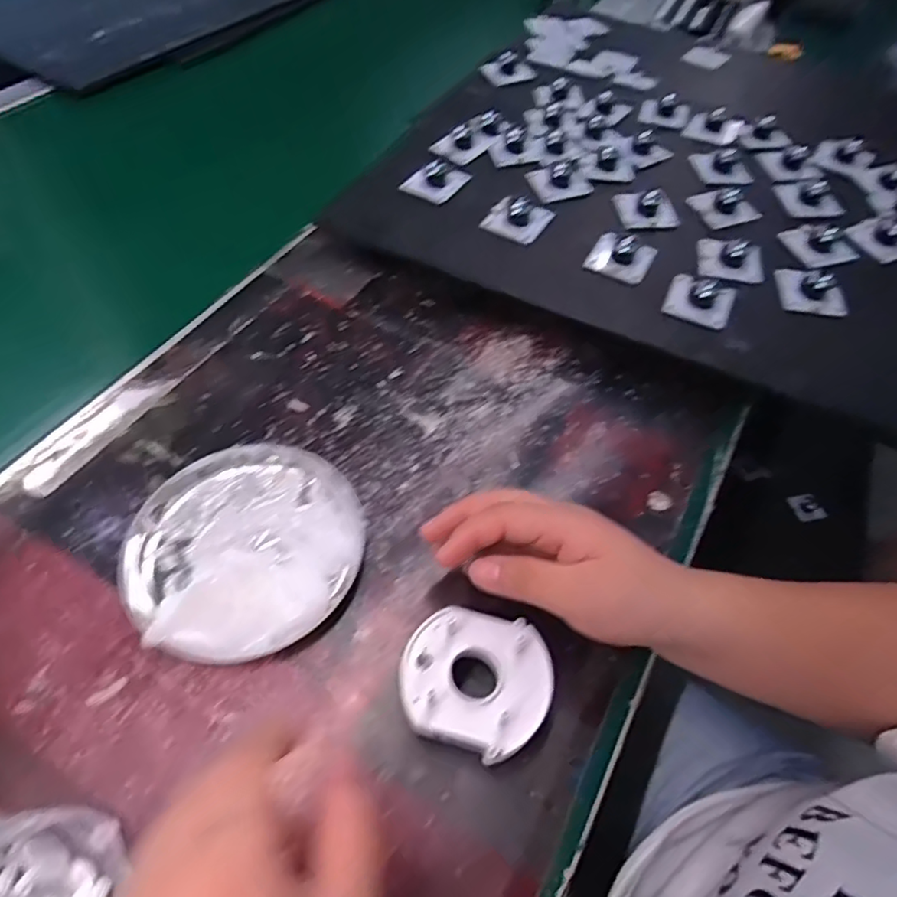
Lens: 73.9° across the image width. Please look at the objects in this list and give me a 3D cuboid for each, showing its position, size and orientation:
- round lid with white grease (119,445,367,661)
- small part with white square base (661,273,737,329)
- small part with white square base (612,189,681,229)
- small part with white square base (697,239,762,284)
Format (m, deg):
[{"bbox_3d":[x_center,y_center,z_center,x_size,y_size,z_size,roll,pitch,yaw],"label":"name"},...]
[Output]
[{"bbox_3d":[-0.116,0.051,0.336,0.128,0.027,0.127,2,54,-2],"label":"round lid with white grease"},{"bbox_3d":[0.186,-0.115,0.437,0.046,0.023,0.048,18,56,9],"label":"small part with white square base"},{"bbox_3d":[0.167,-0.203,0.495,0.048,0.023,0.045,4,55,0],"label":"small part with white square base"},{"bbox_3d":[0.223,-0.151,0.463,0.050,0.024,0.039,10,55,4],"label":"small part with white square base"}]

